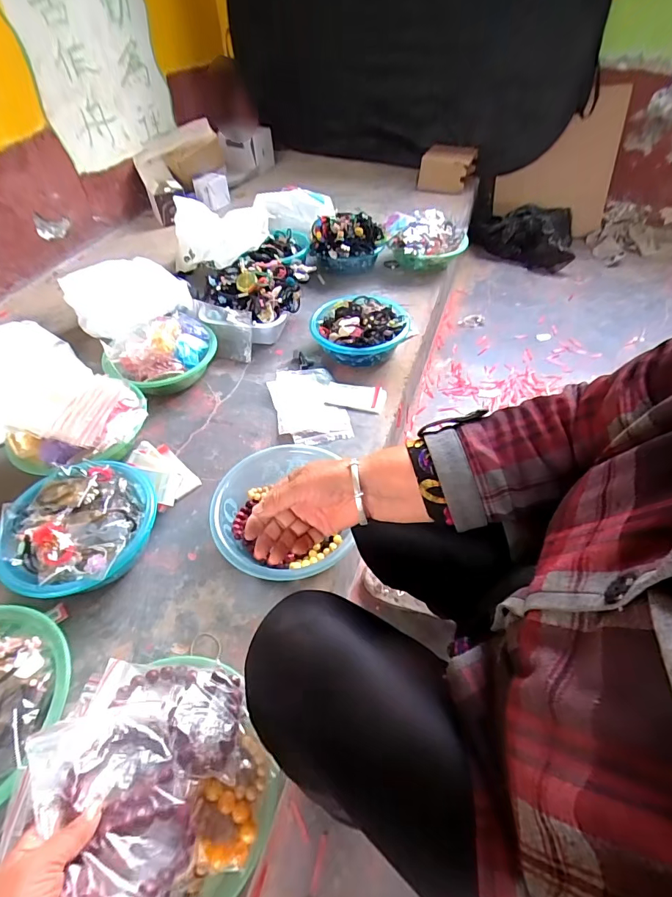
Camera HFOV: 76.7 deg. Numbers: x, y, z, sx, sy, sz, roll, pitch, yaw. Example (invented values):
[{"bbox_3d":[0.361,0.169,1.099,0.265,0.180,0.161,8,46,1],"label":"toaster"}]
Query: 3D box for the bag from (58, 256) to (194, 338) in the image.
[{"bbox_3d":[-0.513,-0.375,1.070,0.273,0.137,0.210,-24,52,-18],"label":"bag"}]

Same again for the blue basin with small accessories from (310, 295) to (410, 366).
[{"bbox_3d":[0.058,-0.274,0.998,0.212,0.085,0.207,-1,49,2],"label":"blue basin with small accessories"}]

